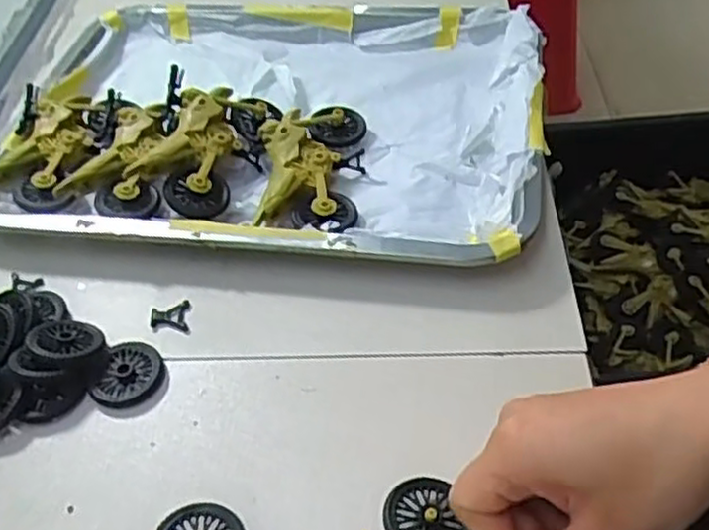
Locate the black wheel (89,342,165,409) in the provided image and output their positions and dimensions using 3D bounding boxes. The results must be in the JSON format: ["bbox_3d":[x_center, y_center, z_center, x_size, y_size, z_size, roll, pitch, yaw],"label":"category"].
[{"bbox_3d":[-0.115,0.055,0.373,0.034,0.006,0.036,-3,47,3],"label":"black wheel"}]

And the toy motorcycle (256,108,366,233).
[{"bbox_3d":[-0.027,-0.061,0.457,0.061,0.027,0.113,-2,47,5],"label":"toy motorcycle"}]

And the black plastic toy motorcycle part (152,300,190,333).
[{"bbox_3d":[-0.101,0.028,0.403,0.019,0.004,0.020,-7,47,0],"label":"black plastic toy motorcycle part"}]

